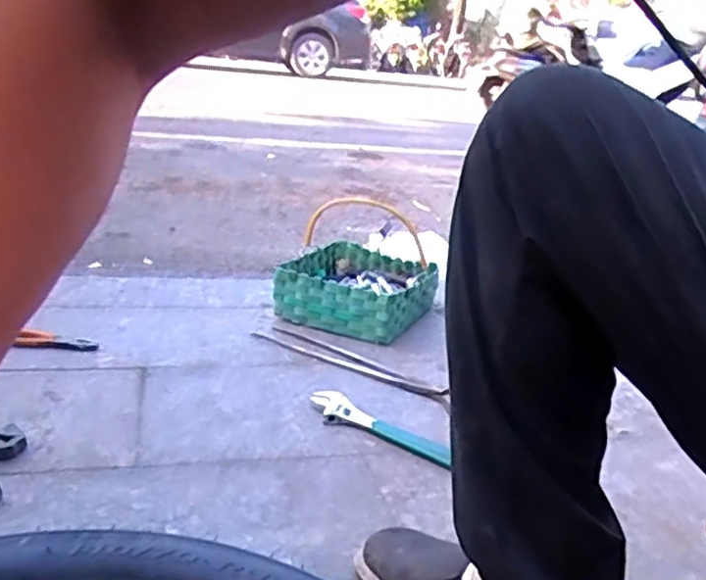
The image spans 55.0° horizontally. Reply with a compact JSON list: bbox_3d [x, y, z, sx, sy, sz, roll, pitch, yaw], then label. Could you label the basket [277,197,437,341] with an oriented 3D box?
[{"bbox_3d":[0.020,0.002,1.484,0.277,0.118,0.324,12,20,20],"label":"basket"}]

